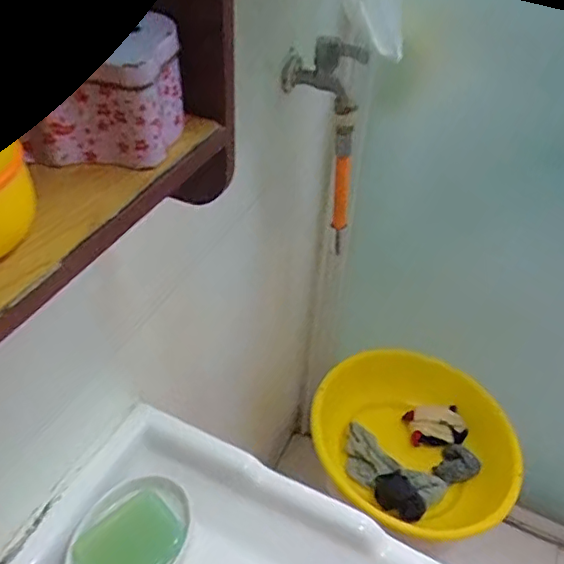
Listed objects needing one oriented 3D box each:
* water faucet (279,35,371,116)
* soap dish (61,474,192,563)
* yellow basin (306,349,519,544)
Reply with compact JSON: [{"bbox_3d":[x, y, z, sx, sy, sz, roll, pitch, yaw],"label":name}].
[{"bbox_3d":[0.048,-0.247,0.670,0.108,0.085,0.031,26,46,23],"label":"water faucet"},{"bbox_3d":[-0.136,0.236,0.511,0.093,0.035,0.122,31,49,28],"label":"soap dish"},{"bbox_3d":[0.233,0.301,1.009,0.358,0.135,0.326,2,42,-2],"label":"yellow basin"}]

